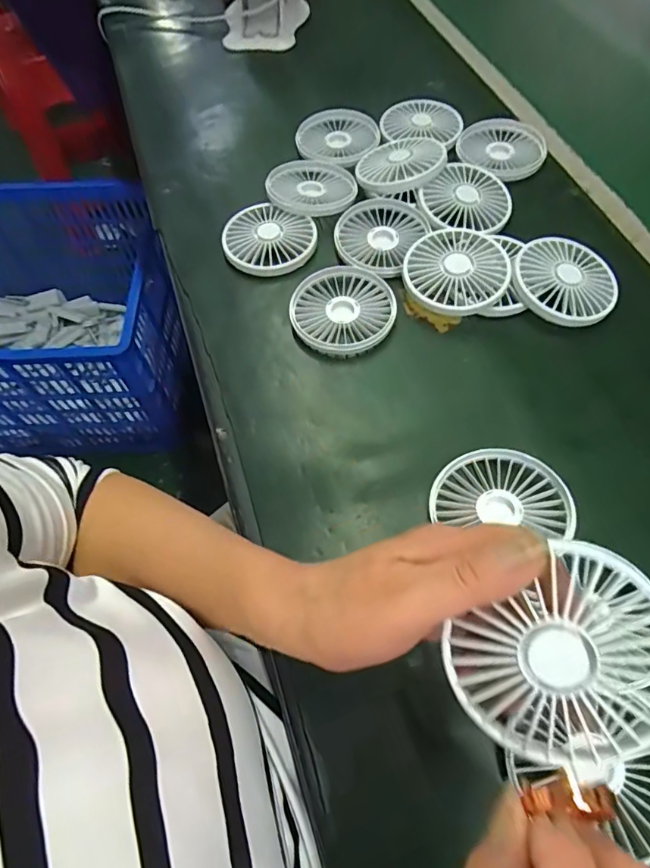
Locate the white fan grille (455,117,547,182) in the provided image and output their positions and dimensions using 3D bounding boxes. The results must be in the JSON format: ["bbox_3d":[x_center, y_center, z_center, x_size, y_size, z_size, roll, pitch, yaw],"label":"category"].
[{"bbox_3d":[0.191,-0.304,0.517,0.086,0.021,0.084,-3,64,5],"label":"white fan grille"}]

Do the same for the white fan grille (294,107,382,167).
[{"bbox_3d":[0.014,-0.328,0.541,0.088,0.019,0.093,2,63,4],"label":"white fan grille"}]

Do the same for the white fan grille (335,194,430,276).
[{"bbox_3d":[0.052,-0.188,0.462,0.078,0.015,0.097,29,68,16],"label":"white fan grille"}]

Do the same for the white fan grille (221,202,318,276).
[{"bbox_3d":[-0.054,-0.186,0.464,0.083,0.011,0.082,-1,62,2],"label":"white fan grille"}]

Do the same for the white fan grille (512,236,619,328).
[{"bbox_3d":[0.206,-0.131,0.416,0.090,0.010,0.088,2,67,-4],"label":"white fan grille"}]

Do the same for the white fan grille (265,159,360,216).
[{"bbox_3d":[-0.014,-0.251,0.491,0.086,0.012,0.087,-5,62,0],"label":"white fan grille"}]

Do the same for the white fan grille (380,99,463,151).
[{"bbox_3d":[0.108,-0.349,0.542,0.087,0.013,0.086,11,64,8],"label":"white fan grille"}]

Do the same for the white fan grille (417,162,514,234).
[{"bbox_3d":[0.137,-0.227,0.469,0.086,0.017,0.085,-15,63,-5],"label":"white fan grille"}]

